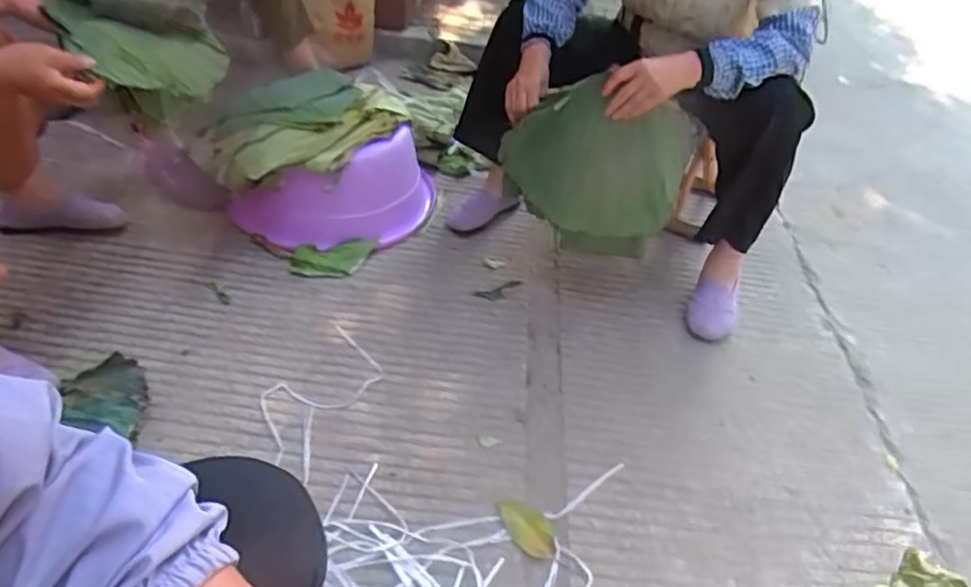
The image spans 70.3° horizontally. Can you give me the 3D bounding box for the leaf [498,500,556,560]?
[{"bbox_3d":[0.058,0.325,0.961,0.047,0.018,0.101,-27,48,-36],"label":"leaf"}]

